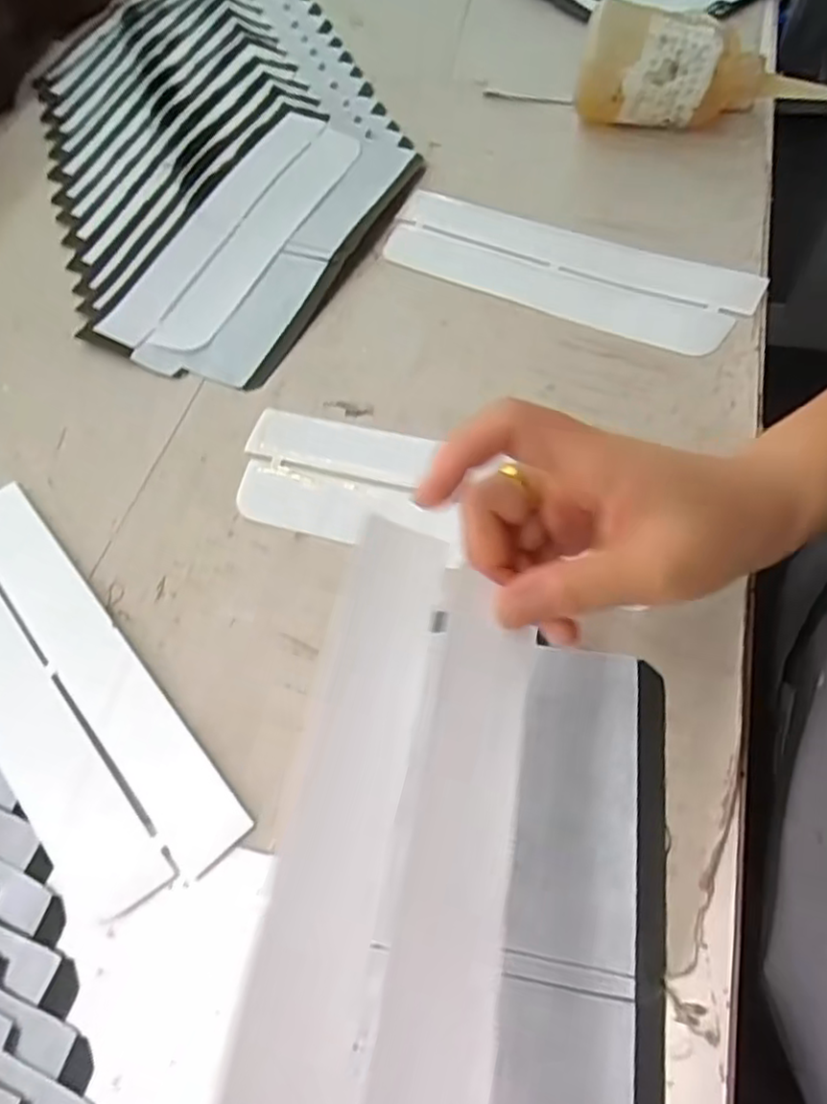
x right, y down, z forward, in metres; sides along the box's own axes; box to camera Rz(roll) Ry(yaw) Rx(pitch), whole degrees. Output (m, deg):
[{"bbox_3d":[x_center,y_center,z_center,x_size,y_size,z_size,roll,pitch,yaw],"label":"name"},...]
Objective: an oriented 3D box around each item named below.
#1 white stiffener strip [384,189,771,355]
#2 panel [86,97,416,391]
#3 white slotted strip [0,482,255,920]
[{"bbox_3d":[0.085,-0.169,0.402,0.219,0.009,0.069,26,74,19],"label":"white stiffener strip"},{"bbox_3d":[-0.091,-0.206,0.431,0.114,0.014,0.237,22,65,15],"label":"panel"},{"bbox_3d":[-0.164,0.057,0.303,0.071,0.005,0.220,-39,66,-16],"label":"white slotted strip"}]

